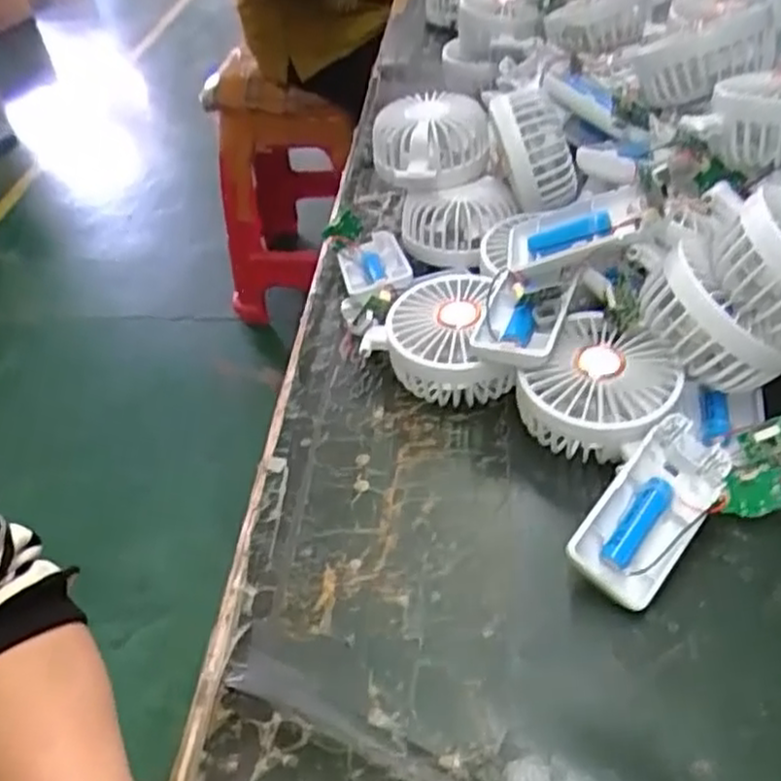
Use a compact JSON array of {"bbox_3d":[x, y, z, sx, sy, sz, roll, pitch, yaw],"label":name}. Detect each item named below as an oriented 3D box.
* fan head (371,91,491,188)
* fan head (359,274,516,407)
[{"bbox_3d":[0.031,-0.182,0.549,0.077,0.048,0.071,-3,44,3],"label":"fan head"},{"bbox_3d":[0.041,-0.028,0.456,0.082,0.047,0.093,-36,51,-26],"label":"fan head"}]

